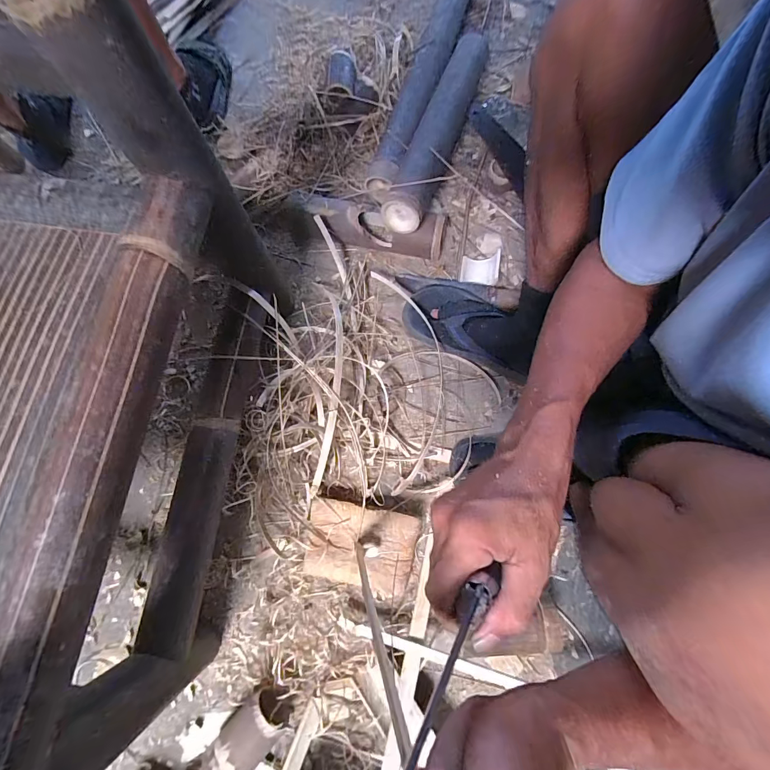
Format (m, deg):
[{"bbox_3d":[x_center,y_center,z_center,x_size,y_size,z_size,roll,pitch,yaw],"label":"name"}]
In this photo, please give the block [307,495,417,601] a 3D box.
[{"bbox_3d":[-0.040,0.245,0.583,0.163,0.034,0.116,12,75,5],"label":"block"}]

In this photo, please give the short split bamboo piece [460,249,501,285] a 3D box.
[{"bbox_3d":[0.178,-0.220,0.706,0.064,0.034,0.063,9,75,4],"label":"short split bamboo piece"}]

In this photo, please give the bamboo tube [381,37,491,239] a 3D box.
[{"bbox_3d":[0.109,-0.513,0.722,0.094,0.086,0.499,19,76,7],"label":"bamboo tube"}]

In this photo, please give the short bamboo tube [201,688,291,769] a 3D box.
[{"bbox_3d":[-0.185,0.478,0.515,0.116,0.058,0.067,-43,78,-11],"label":"short bamboo tube"}]

